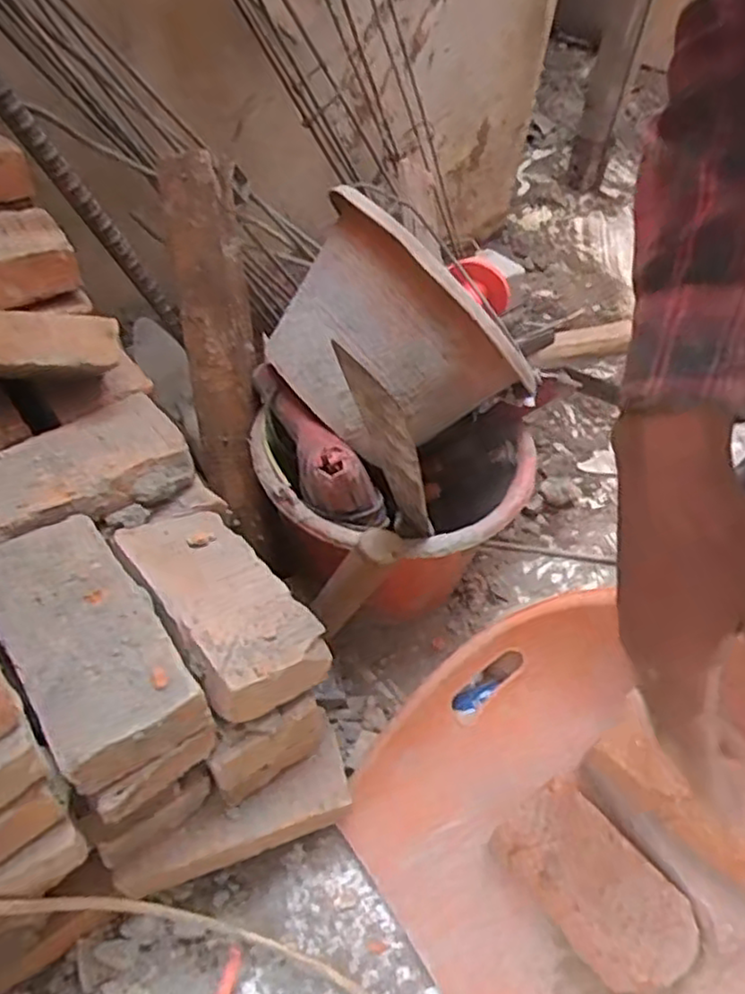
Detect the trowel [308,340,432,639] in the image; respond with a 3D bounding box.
[{"bbox_3d":[-0.005,0.010,0.502,0.070,0.315,0.073,1,47,-5],"label":"trowel"}]

